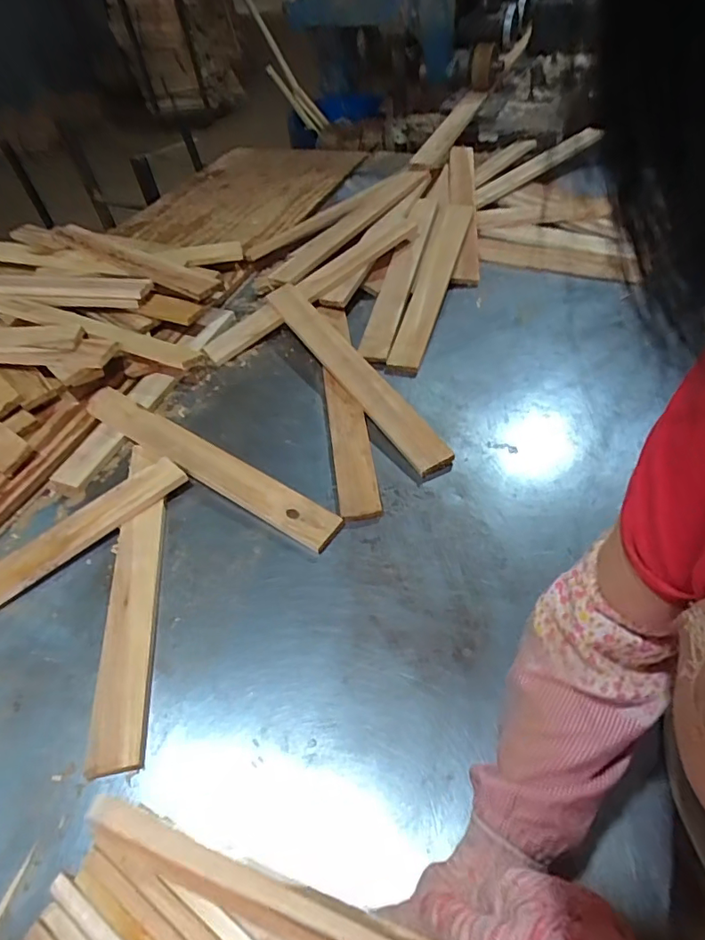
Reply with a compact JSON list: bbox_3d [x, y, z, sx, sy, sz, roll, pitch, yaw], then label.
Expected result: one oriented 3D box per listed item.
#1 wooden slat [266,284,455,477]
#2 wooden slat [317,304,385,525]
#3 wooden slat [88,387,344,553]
[{"bbox_3d":[-0.009,-0.192,0.933,0.075,0.022,0.525,-26,53,-15],"label":"wooden slat"},{"bbox_3d":[-0.016,-0.140,0.891,0.059,0.017,0.484,-8,50,-1],"label":"wooden slat"},{"bbox_3d":[-0.247,-0.022,0.829,0.528,0.019,0.063,27,58,25],"label":"wooden slat"}]

